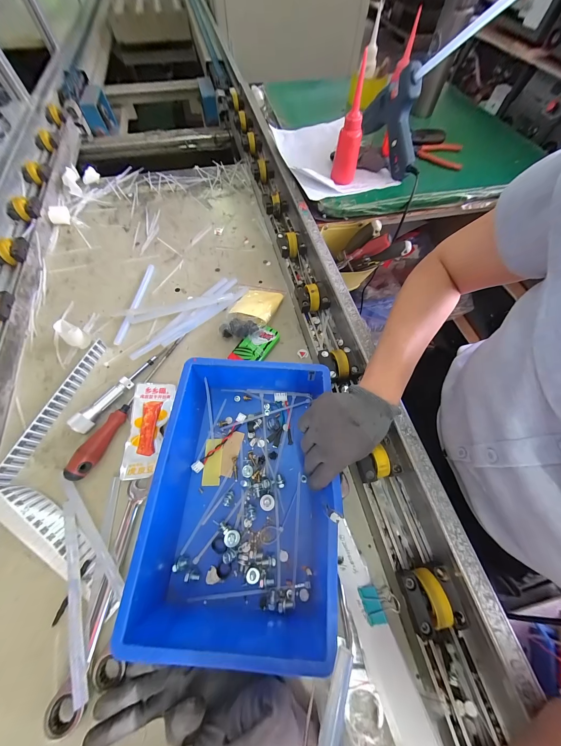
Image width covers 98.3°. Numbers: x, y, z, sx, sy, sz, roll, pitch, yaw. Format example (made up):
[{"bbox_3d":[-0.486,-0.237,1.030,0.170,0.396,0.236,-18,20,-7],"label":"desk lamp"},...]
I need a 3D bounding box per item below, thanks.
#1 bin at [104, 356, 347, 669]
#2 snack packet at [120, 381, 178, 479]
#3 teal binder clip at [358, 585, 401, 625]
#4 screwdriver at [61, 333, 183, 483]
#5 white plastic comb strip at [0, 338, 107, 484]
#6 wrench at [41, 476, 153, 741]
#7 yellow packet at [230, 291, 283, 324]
[{"bbox_3d":[-0.050,0.135,0.307,0.211,0.089,0.290,4,63,1],"label":"bin"},{"bbox_3d":[-0.202,0.081,0.368,0.058,0.012,0.142,1,63,-1],"label":"snack packet"},{"bbox_3d":[0.115,0.262,0.279,0.045,0.020,0.031,-8,63,-6],"label":"teal binder clip"},{"bbox_3d":[-0.230,0.038,0.383,0.027,0.023,0.257,23,64,10],"label":"screwdriver"},{"bbox_3d":[-0.348,0.048,0.381,0.009,0.023,0.237,15,63,6],"label":"white plastic comb strip"},{"bbox_3d":[-0.203,0.247,0.284,0.034,0.020,0.223,6,63,1],"label":"wrench"},{"bbox_3d":[-0.043,-0.137,0.470,0.078,0.012,0.091,14,45,10],"label":"yellow packet"}]

